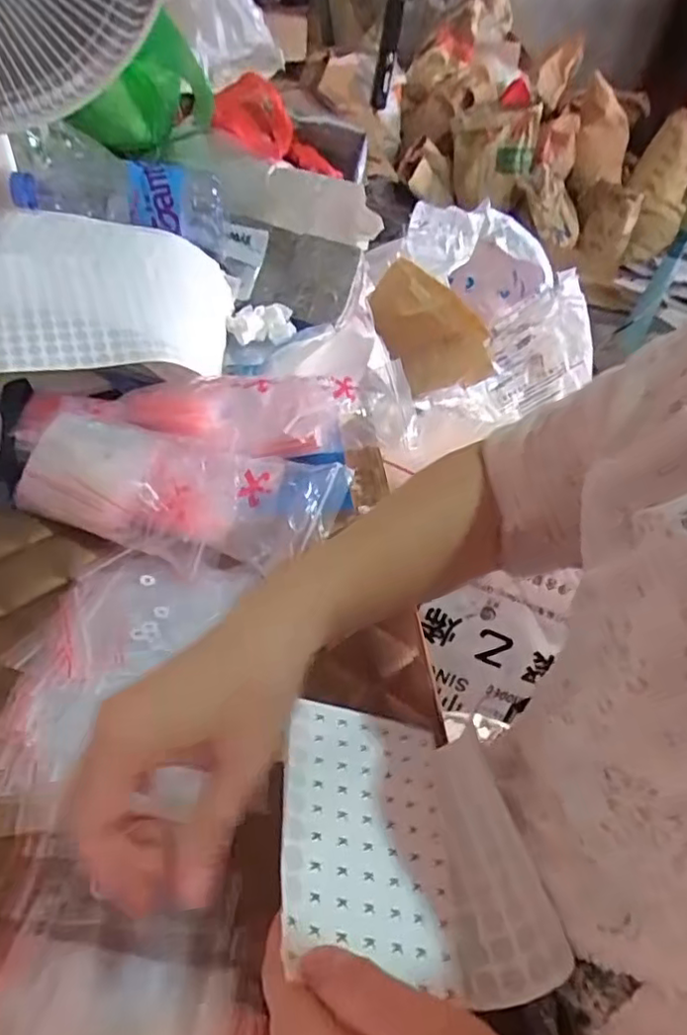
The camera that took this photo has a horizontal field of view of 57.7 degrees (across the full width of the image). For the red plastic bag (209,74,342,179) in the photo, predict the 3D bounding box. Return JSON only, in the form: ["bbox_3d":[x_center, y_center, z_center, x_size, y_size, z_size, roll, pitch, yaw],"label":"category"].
[{"bbox_3d":[-0.080,-0.474,0.754,0.150,0.085,0.102,2,43,-14],"label":"red plastic bag"}]

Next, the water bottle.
[{"bbox_3d":[-0.221,-0.310,0.605,0.198,0.068,0.068,8,42,-7],"label":"water bottle"}]

